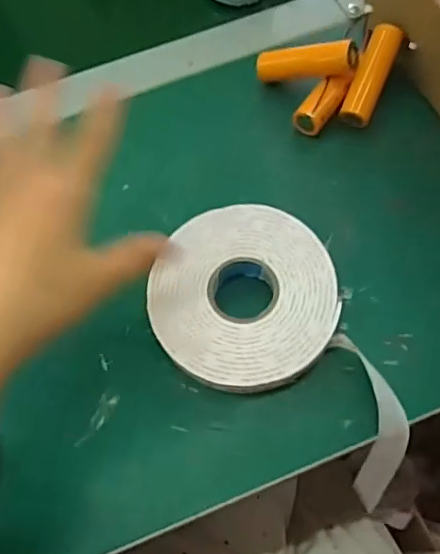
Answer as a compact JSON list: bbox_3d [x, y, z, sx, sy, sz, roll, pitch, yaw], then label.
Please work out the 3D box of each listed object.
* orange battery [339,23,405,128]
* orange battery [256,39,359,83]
[{"bbox_3d":[0.109,-0.143,0.408,0.022,0.020,0.071,23,95,13],"label":"orange battery"},{"bbox_3d":[0.060,-0.152,0.404,0.072,0.024,0.020,4,63,31],"label":"orange battery"}]

